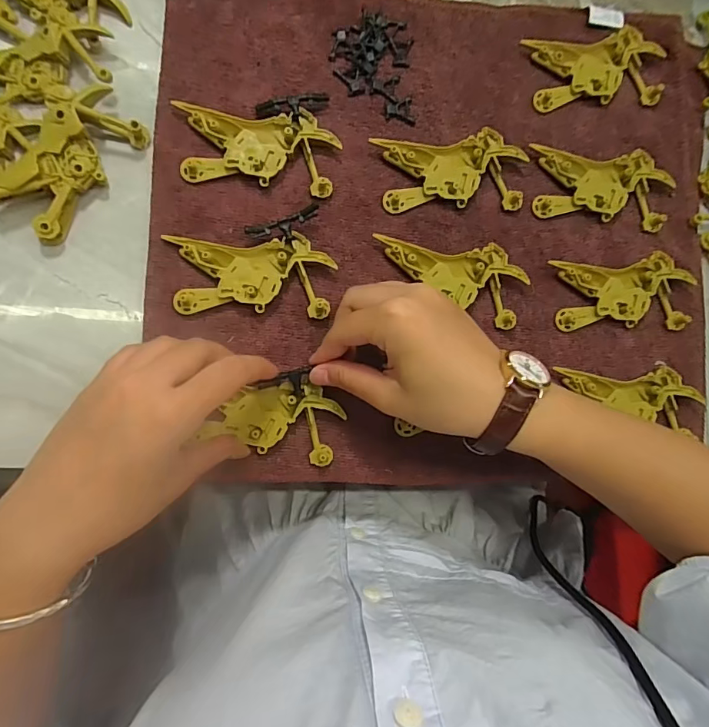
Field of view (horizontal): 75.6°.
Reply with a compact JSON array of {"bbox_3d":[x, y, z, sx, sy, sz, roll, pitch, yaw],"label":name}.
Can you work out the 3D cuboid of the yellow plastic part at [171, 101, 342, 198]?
[{"bbox_3d":[-0.062,-0.140,0.299,0.098,0.009,0.050,4,87,-6],"label":"yellow plastic part"}]

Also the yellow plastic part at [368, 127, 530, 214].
[{"bbox_3d":[0.065,-0.131,0.313,0.100,0.011,0.049,-3,88,-7],"label":"yellow plastic part"}]

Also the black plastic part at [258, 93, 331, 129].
[{"bbox_3d":[-0.039,-0.166,0.301,0.048,0.011,0.021,-15,90,-7],"label":"black plastic part"}]

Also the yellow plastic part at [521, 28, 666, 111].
[{"bbox_3d":[0.177,-0.215,0.335,0.098,0.011,0.051,-7,89,-7],"label":"yellow plastic part"}]

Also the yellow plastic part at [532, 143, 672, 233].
[{"bbox_3d":[0.174,-0.126,0.325,0.098,0.012,0.049,5,87,-6],"label":"yellow plastic part"}]

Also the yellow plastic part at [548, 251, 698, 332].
[{"bbox_3d":[0.190,-0.050,0.324,0.096,0.012,0.050,-1,88,-7],"label":"yellow plastic part"}]

